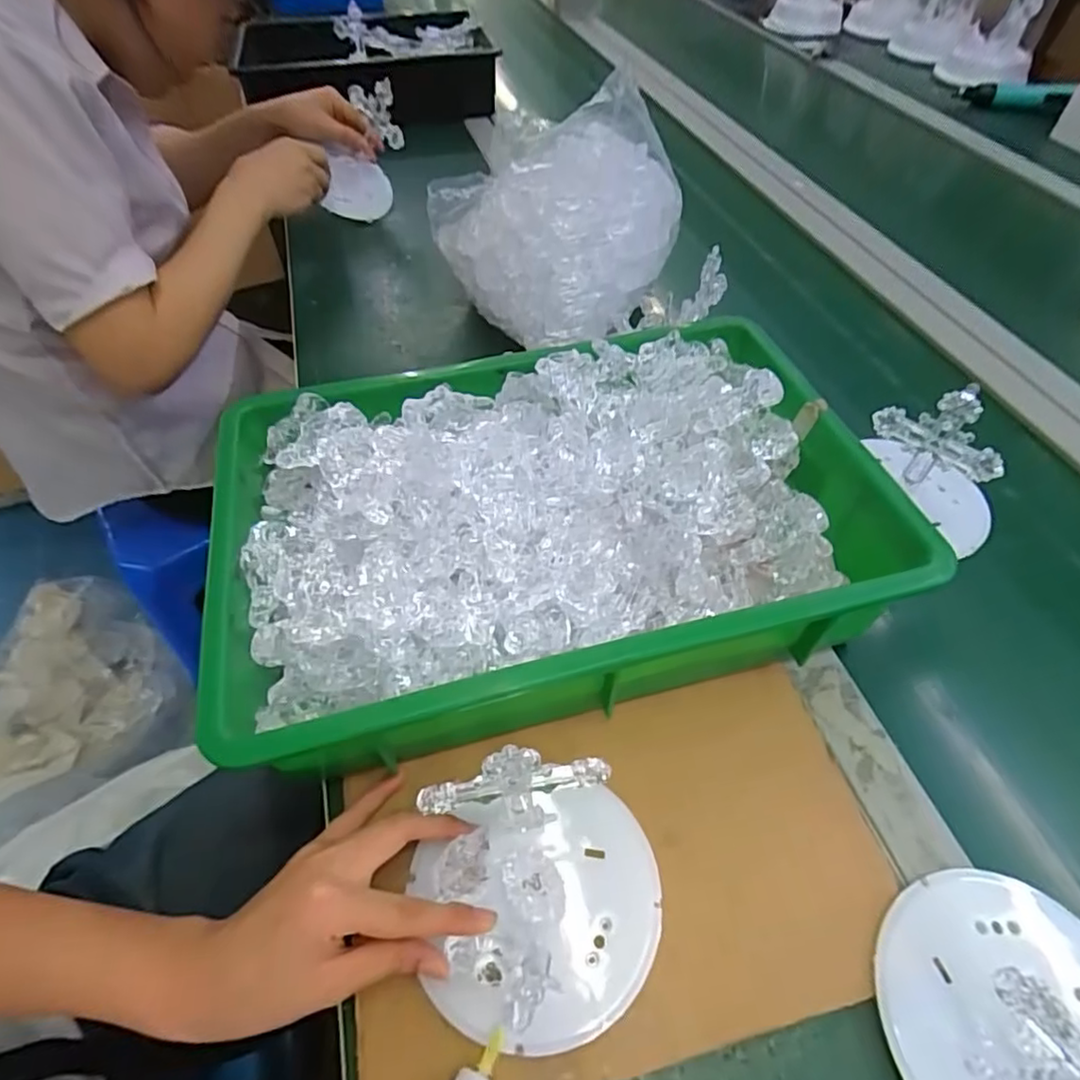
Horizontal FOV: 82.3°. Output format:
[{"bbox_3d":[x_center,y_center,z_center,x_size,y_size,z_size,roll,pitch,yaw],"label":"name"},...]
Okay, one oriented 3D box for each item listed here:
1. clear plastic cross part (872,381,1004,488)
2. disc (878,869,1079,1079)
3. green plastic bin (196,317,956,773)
[{"bbox_3d":[0.276,-0.070,0.428,0.082,0.078,0.012,37,61,26],"label":"clear plastic cross part"},{"bbox_3d":[0.226,0.229,0.293,0.118,0.008,0.127,0,52,0],"label":"disc"},{"bbox_3d":[0.007,-0.015,0.427,0.417,0.100,0.272,-12,52,-9],"label":"green plastic bin"}]

